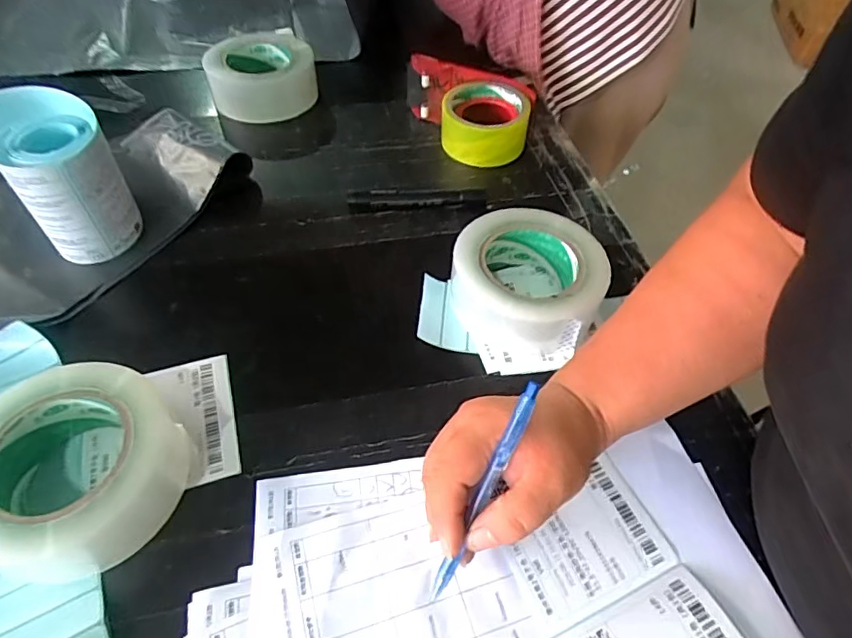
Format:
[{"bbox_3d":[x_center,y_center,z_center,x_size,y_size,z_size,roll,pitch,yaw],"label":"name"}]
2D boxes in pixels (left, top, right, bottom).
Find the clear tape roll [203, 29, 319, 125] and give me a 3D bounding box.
[{"bbox_3d":[-0.194,-0.299,0.633,0.126,0.049,0.129,-5,52,-6],"label":"clear tape roll"}]

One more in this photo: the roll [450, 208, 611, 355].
[{"bbox_3d":[0.083,-0.032,0.435,0.120,0.050,0.118,1,52,-1],"label":"roll"}]

